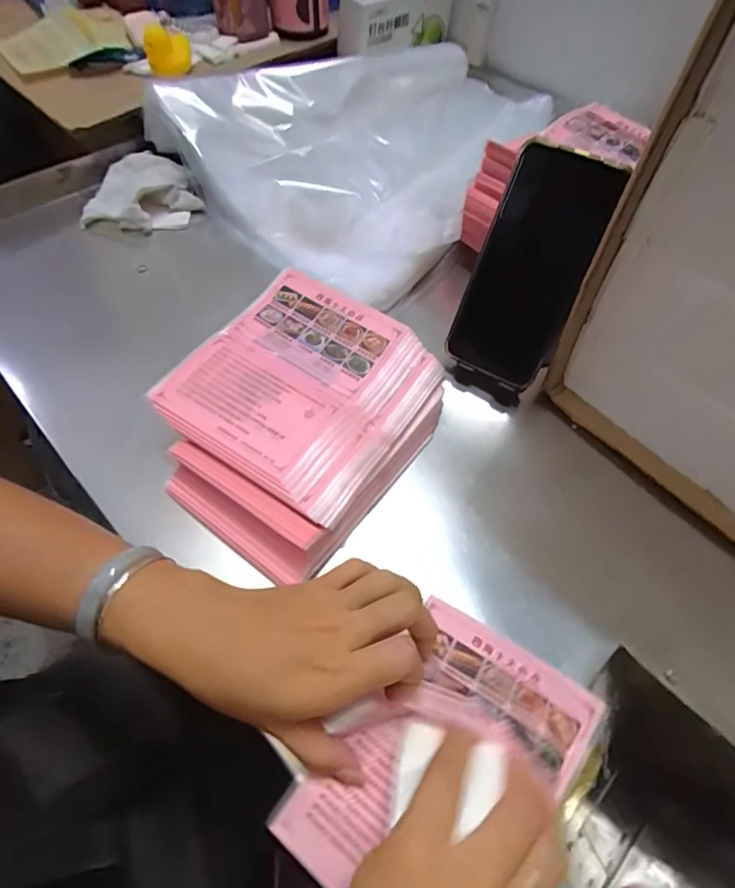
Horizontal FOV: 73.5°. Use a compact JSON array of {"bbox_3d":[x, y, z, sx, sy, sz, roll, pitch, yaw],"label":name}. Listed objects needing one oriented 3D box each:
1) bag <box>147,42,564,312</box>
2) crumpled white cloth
[{"bbox_3d":[-0.001,-0.359,0.555,0.338,0.085,0.394,28,61,13],"label":"bag"},{"bbox_3d":[-0.241,-0.259,0.513,0.113,0.029,0.097,-26,64,-18],"label":"crumpled white cloth"}]

